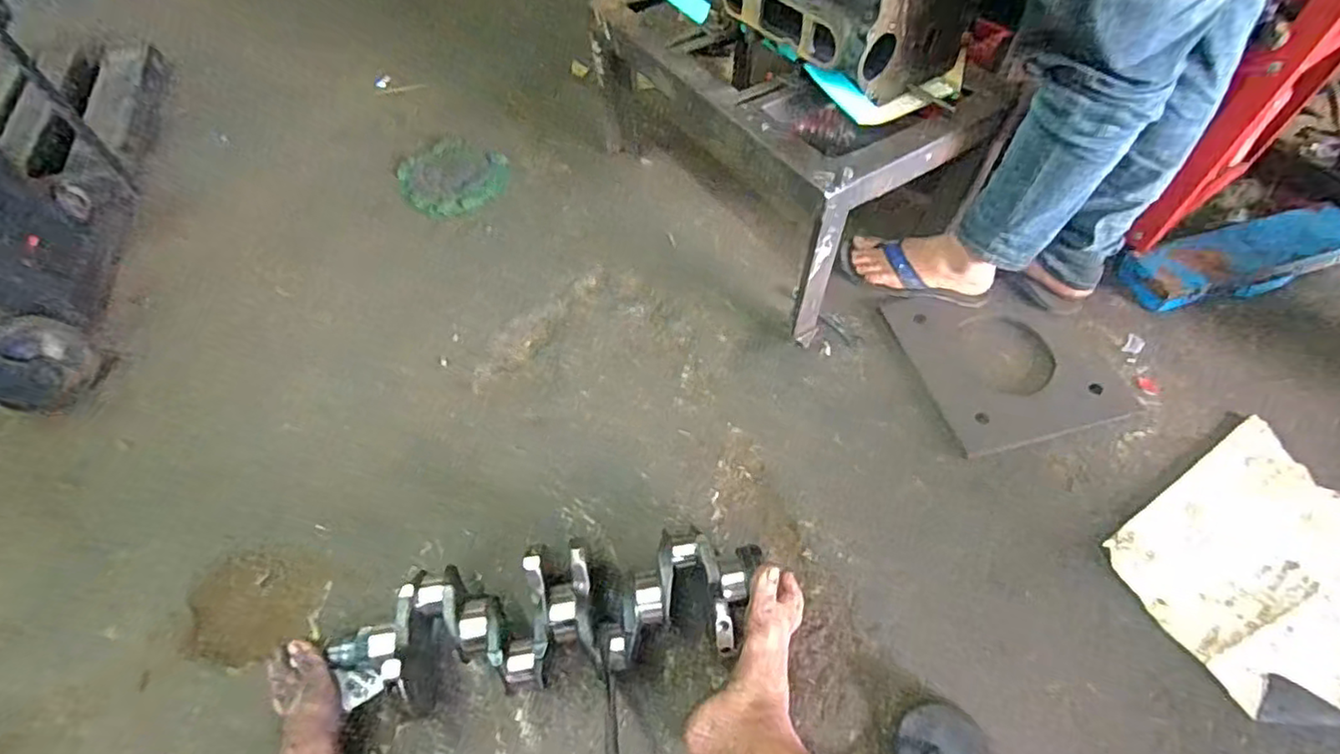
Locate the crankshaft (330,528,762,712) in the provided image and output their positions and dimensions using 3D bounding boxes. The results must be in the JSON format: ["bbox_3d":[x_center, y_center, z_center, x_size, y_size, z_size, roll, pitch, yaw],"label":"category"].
[{"bbox_3d":[-0.140,0.287,0.753,0.489,0.145,0.142,-9,58,-5],"label":"crankshaft"}]

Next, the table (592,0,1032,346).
[{"bbox_3d":[0.188,-0.439,1.104,0.397,0.333,0.630,-30,60,-17],"label":"table"}]

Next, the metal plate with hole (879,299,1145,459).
[{"bbox_3d":[0.553,-0.032,1.030,0.319,0.019,0.286,-13,59,-9],"label":"metal plate with hole"}]

